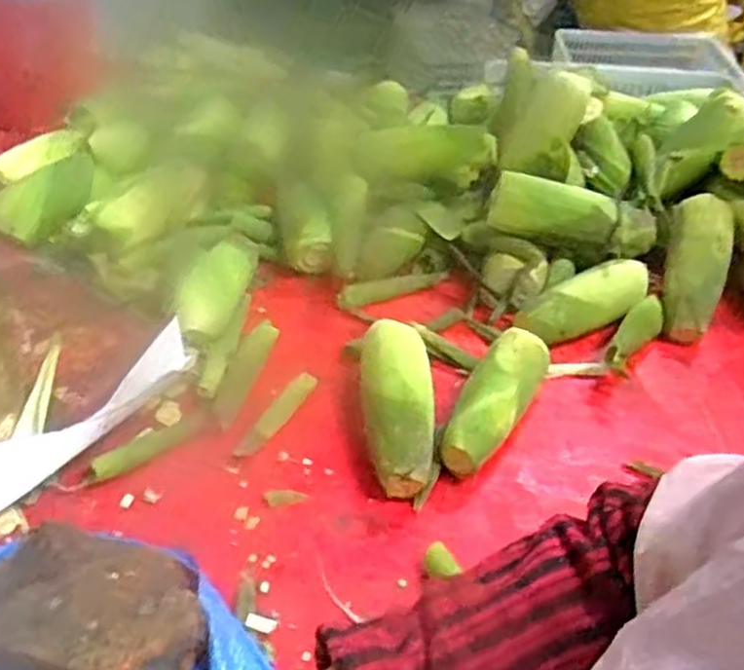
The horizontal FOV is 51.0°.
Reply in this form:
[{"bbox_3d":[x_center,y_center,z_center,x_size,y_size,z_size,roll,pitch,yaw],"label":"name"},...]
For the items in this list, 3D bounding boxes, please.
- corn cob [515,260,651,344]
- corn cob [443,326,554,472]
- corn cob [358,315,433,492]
[{"bbox_3d":[0.260,-0.045,0.950,0.177,0.055,0.062,-15,44,-20],"label":"corn cob"},{"bbox_3d":[0.129,0.067,0.815,0.067,0.058,0.180,21,44,21],"label":"corn cob"},{"bbox_3d":[0.024,0.068,0.802,0.072,0.075,0.199,2,40,-1],"label":"corn cob"}]

